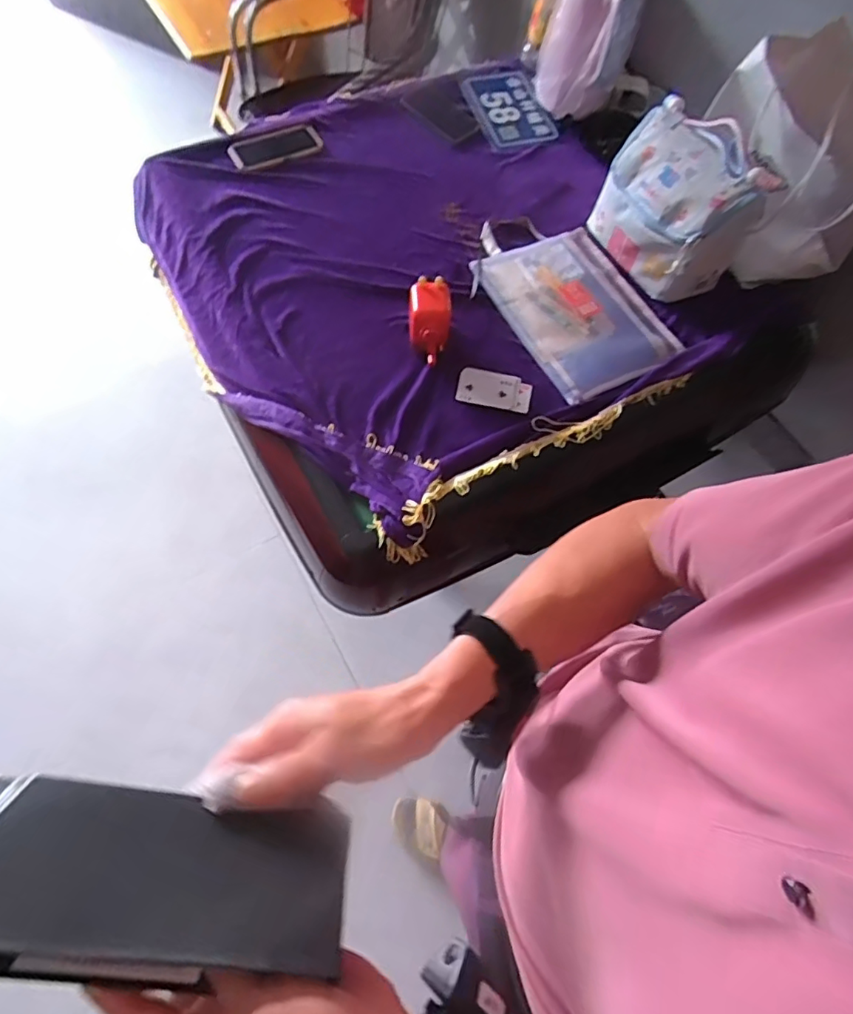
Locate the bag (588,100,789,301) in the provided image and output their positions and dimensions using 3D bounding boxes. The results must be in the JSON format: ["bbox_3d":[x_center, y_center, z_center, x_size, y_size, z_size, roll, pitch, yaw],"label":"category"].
[{"bbox_3d":[0.405,-0.504,0.917,0.118,0.220,0.251,-27,68,-14],"label":"bag"}]

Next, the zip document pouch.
[{"bbox_3d":[0.245,-0.355,0.952,0.237,0.019,0.355,-22,67,-12],"label":"zip document pouch"}]

